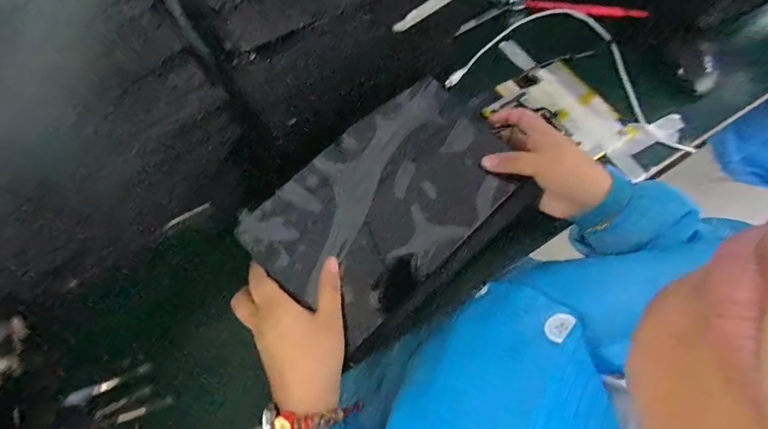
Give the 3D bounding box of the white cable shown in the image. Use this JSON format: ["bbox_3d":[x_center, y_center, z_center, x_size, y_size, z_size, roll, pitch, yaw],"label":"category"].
[{"bbox_3d":[0.237,-0.188,0.488,0.282,0.018,0.168,18,70,10],"label":"white cable"}]

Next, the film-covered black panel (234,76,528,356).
[{"bbox_3d":[0.000,-0.010,0.366,0.229,0.010,0.153,-41,82,-10],"label":"film-covered black panel"}]

